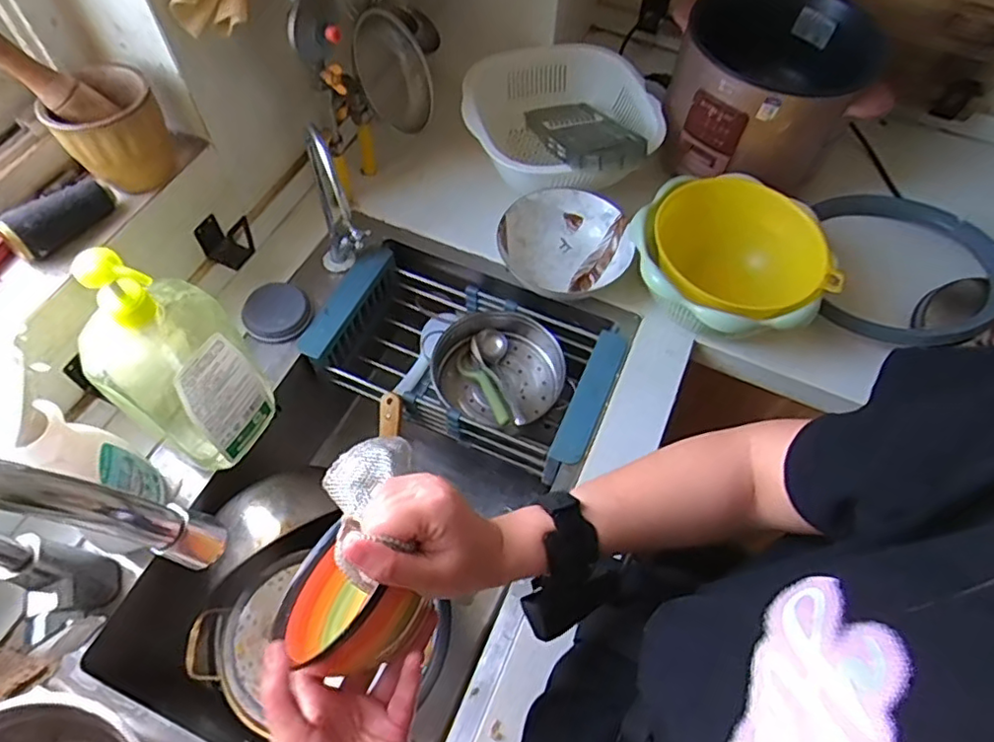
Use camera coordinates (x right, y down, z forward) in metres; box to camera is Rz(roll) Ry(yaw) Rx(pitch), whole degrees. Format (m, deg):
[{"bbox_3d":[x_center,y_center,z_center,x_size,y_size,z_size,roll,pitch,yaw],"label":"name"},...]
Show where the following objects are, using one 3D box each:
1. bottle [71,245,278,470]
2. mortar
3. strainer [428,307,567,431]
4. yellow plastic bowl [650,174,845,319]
[{"bbox_3d":[-0.302,-0.007,0.573,0.078,0.269,0.111,24,62,11],"label":"bottle"},{"bbox_3d":[-0.390,-0.240,0.629,0.097,0.103,0.087,-34,67,-20],"label":"mortar"},{"bbox_3d":[0.001,0.003,0.810,0.163,0.062,0.158,1,60,-2],"label":"strainer"},{"bbox_3d":[0.305,-0.128,0.782,0.220,0.103,0.204,1,60,-2],"label":"yellow plastic bowl"}]

